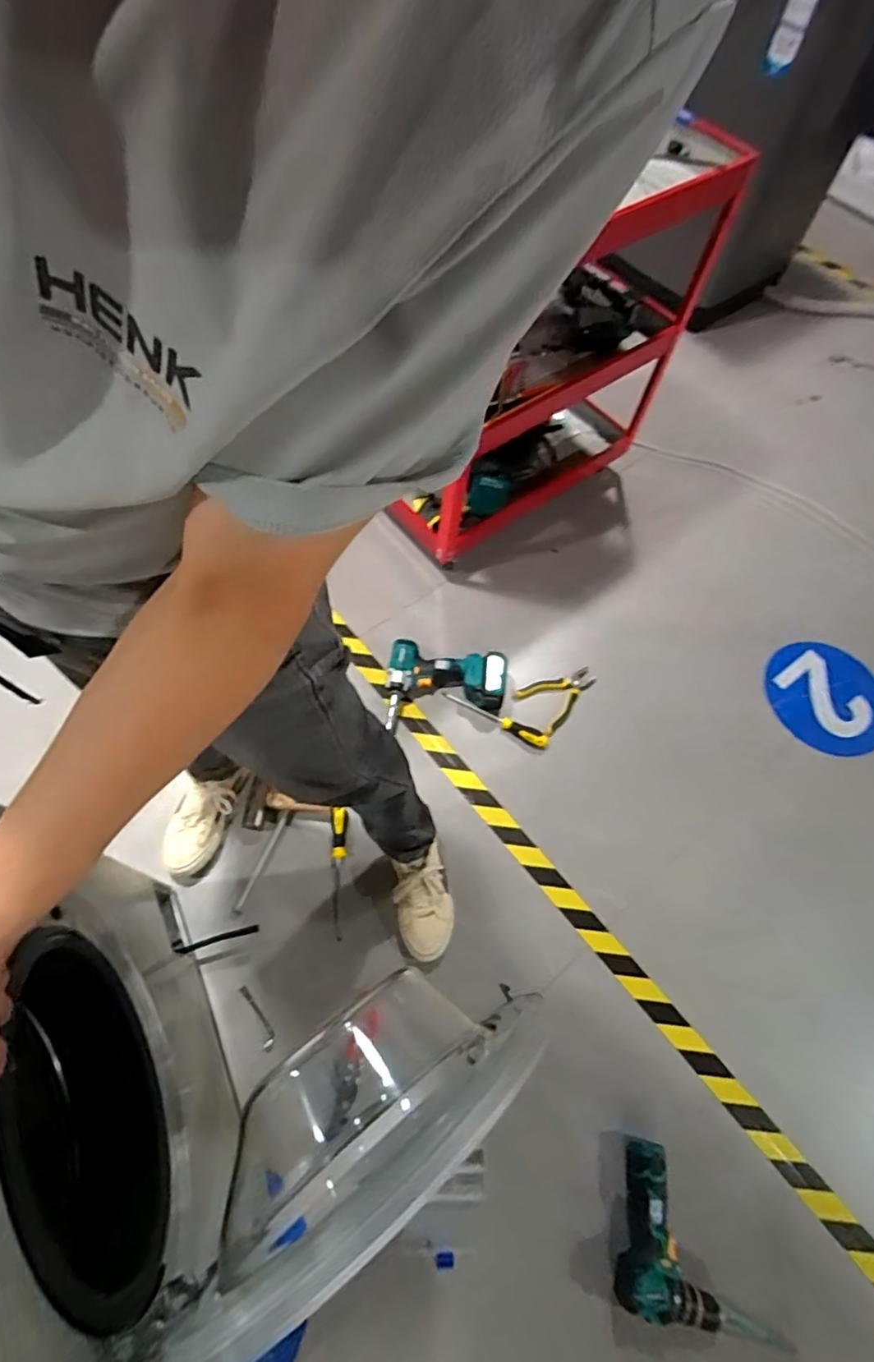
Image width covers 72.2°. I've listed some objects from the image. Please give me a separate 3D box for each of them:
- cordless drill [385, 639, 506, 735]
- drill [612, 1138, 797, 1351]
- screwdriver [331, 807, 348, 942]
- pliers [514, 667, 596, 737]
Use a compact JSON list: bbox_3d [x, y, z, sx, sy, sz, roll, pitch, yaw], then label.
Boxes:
[{"bbox_3d":[0.016,-0.012,1.314,0.261,0.078,0.176,-1,61,-5],"label":"cordless drill"},{"bbox_3d":[0.397,0.828,0.883,0.255,0.053,0.215,11,60,2],"label":"drill"},{"bbox_3d":[-0.183,0.349,1.128,0.034,0.025,0.231,-3,61,-6],"label":"screwdriver"},{"bbox_3d":[0.279,0.033,1.348,0.175,0.024,0.129,-28,66,-18],"label":"pliers"}]

